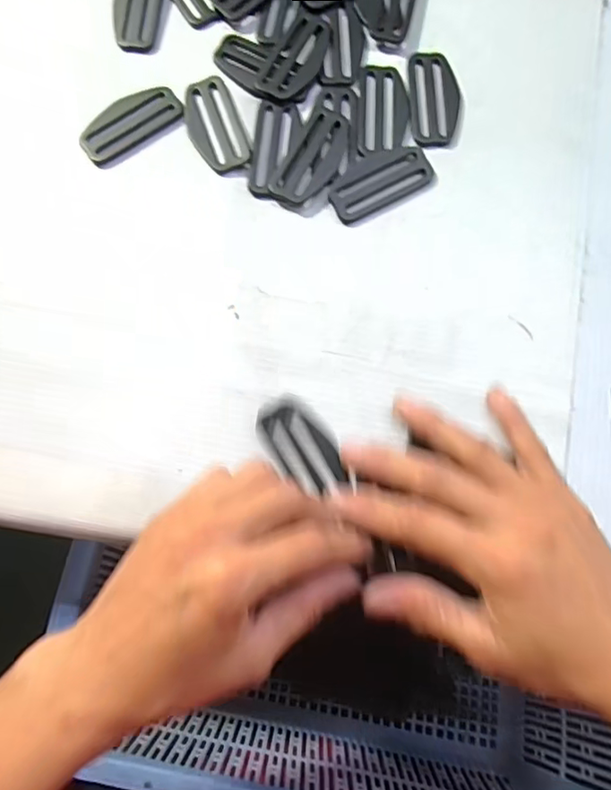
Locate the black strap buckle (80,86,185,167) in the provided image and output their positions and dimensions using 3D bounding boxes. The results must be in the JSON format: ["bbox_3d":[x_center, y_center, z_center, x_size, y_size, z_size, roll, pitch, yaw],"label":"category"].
[{"bbox_3d":[-0.099,-0.155,0.305,0.059,0.004,0.028,-32,80,-7],"label":"black strap buckle"}]

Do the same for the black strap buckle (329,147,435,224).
[{"bbox_3d":[0.040,-0.119,0.299,0.059,0.004,0.031,-30,80,-6],"label":"black strap buckle"}]

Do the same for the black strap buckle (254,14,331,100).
[{"bbox_3d":[-0.005,-0.195,0.314,0.028,0.004,0.058,26,79,5],"label":"black strap buckle"}]

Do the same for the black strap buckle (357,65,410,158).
[{"bbox_3d":[0.045,-0.163,0.309,0.029,0.004,0.059,3,78,1],"label":"black strap buckle"}]

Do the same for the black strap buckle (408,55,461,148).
[{"bbox_3d":[0.075,-0.171,0.310,0.029,0.004,0.061,-1,78,0],"label":"black strap buckle"}]

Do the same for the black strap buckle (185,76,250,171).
[{"bbox_3d":[-0.051,-0.153,0.304,0.028,0.004,0.058,-18,79,-4],"label":"black strap buckle"}]

